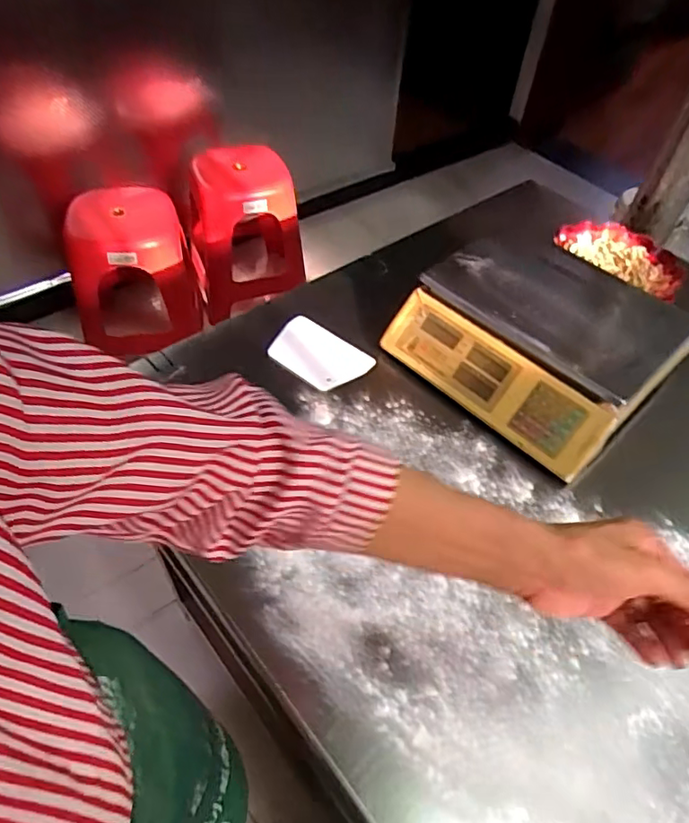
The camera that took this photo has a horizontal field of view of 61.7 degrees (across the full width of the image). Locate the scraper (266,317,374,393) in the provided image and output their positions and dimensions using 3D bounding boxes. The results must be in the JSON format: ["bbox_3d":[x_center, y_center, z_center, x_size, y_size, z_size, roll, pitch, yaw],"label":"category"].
[{"bbox_3d":[-0.039,-0.085,0.867,0.144,0.012,0.093,33,63,20],"label":"scraper"}]

